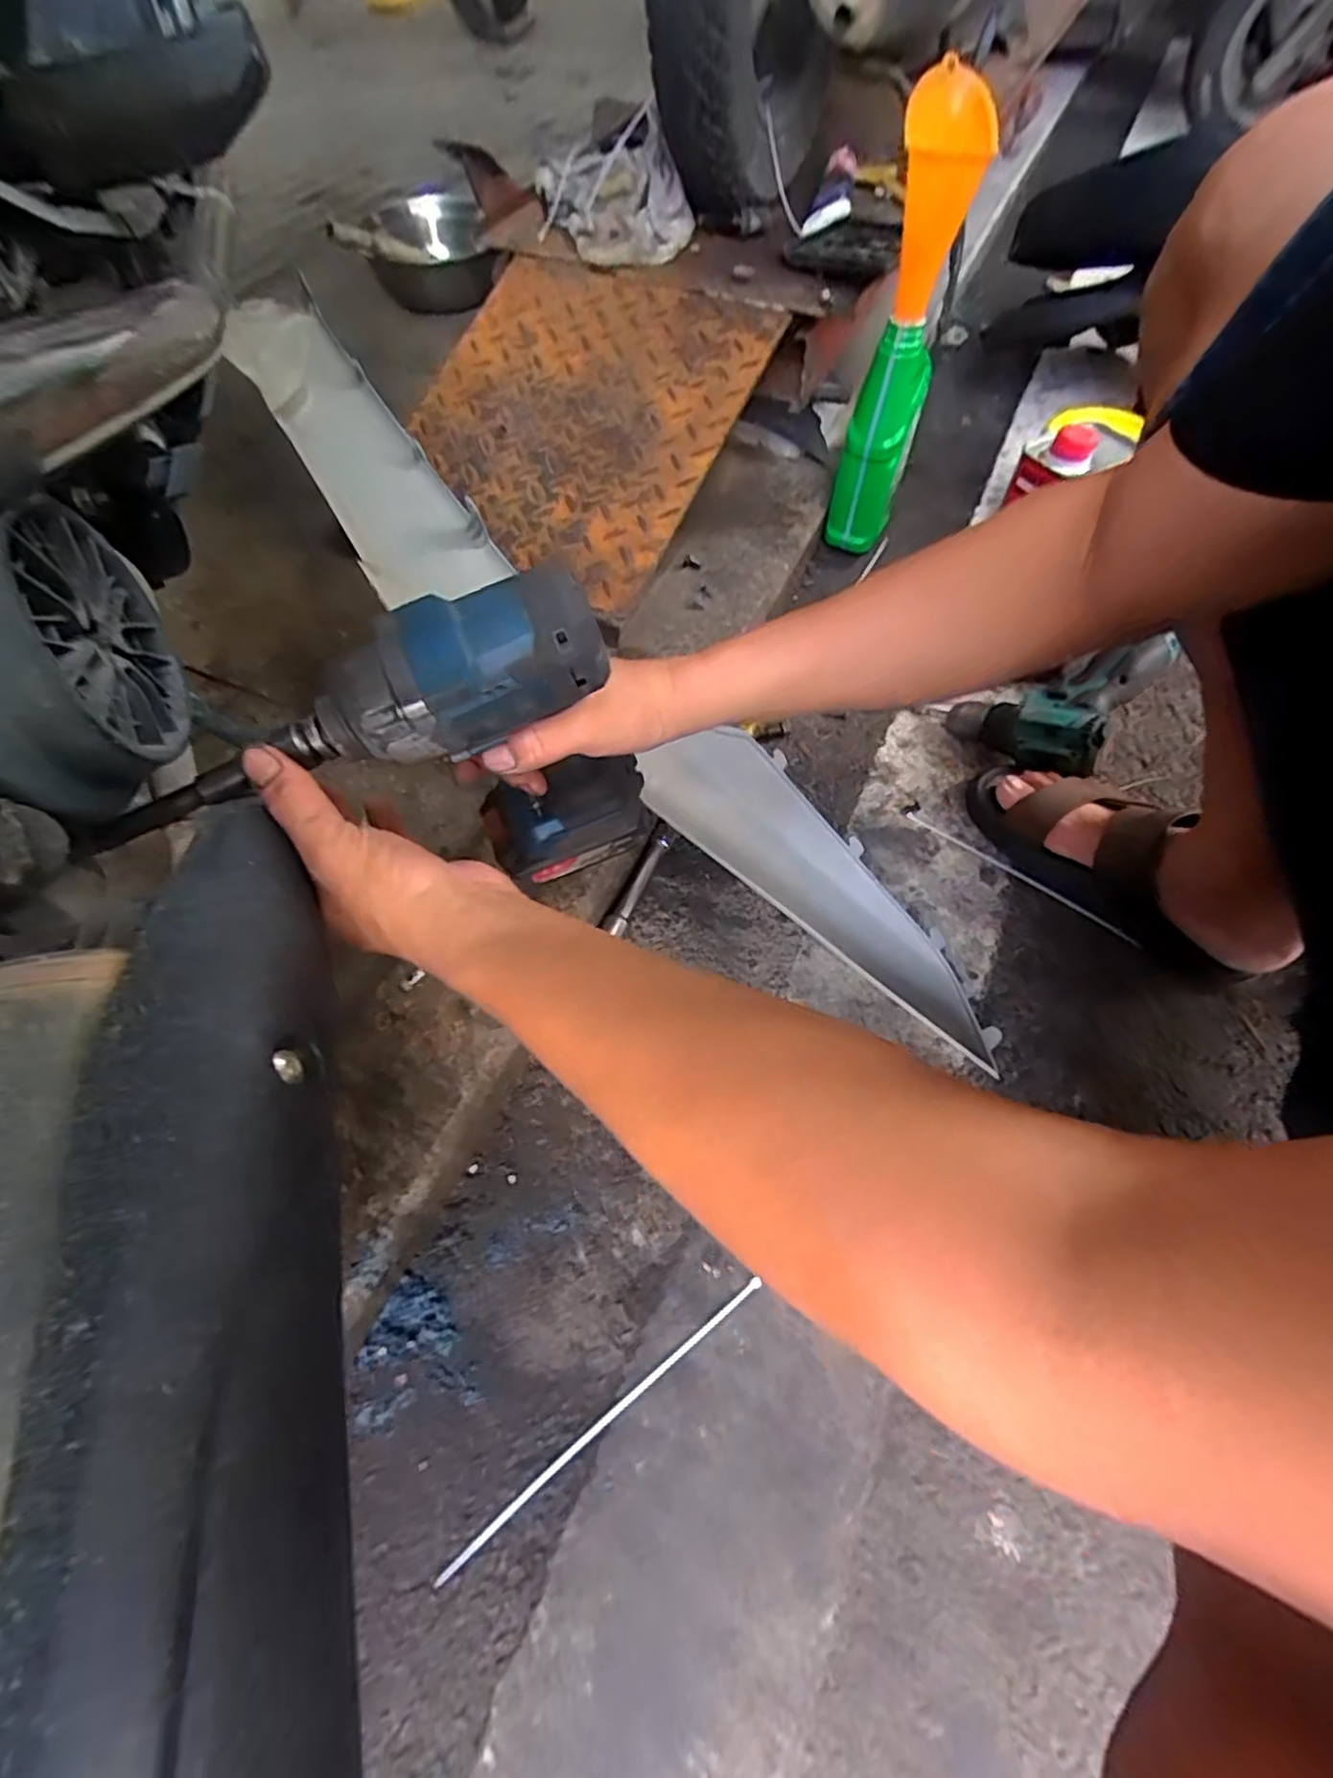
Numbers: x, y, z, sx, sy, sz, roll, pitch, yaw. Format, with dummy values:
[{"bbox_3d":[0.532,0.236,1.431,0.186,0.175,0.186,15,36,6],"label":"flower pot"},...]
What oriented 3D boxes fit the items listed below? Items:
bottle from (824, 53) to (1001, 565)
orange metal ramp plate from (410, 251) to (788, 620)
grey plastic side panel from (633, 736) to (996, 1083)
[{"bbox_3d":[0.241,-0.553,0.690,0.078,0.357,0.094,16,61,11],"label":"bottle"},{"bbox_3d":[-0.106,-0.546,0.748,0.361,0.014,0.423,24,80,12],"label":"orange metal ramp plate"},{"bbox_3d":[0.133,-0.004,0.564,0.105,0.049,0.350,-41,80,-20],"label":"grey plastic side panel"}]

